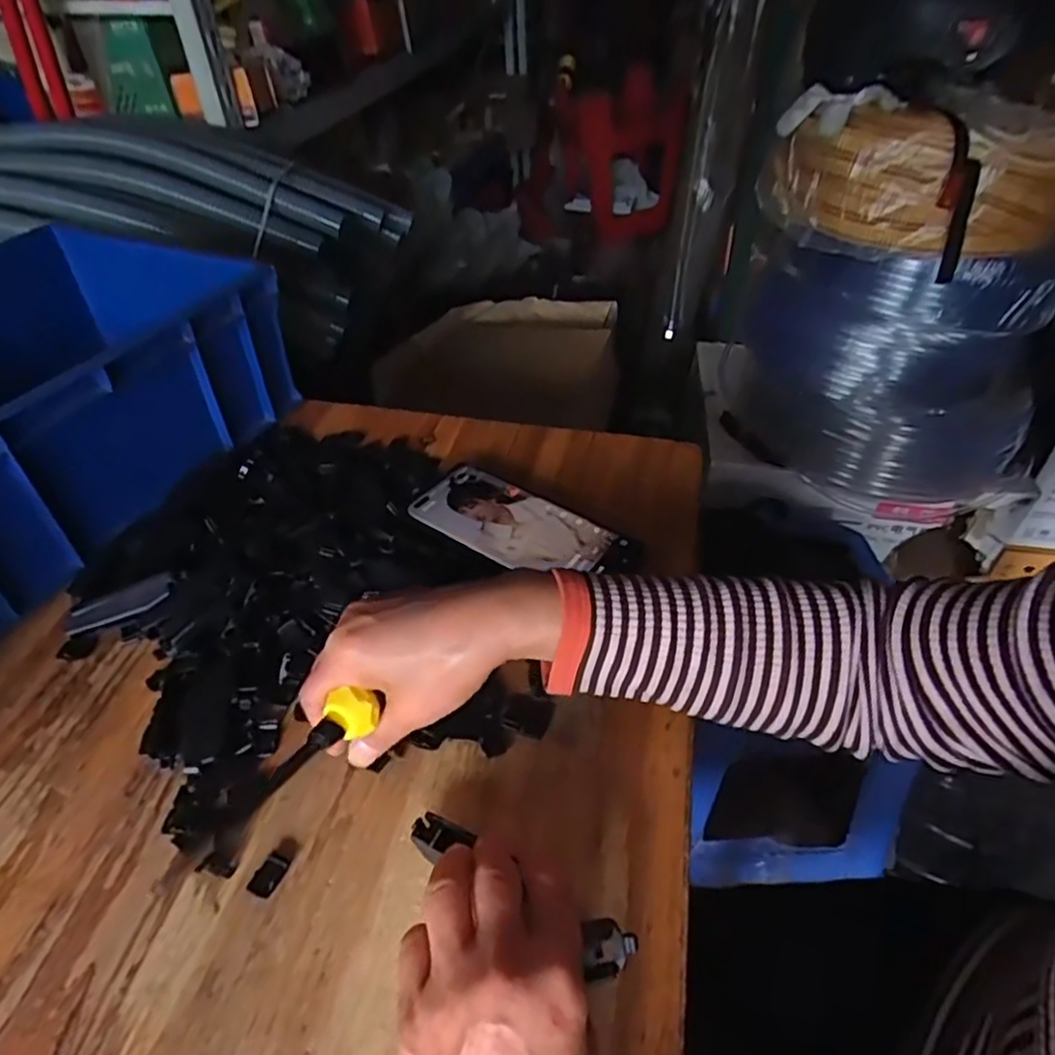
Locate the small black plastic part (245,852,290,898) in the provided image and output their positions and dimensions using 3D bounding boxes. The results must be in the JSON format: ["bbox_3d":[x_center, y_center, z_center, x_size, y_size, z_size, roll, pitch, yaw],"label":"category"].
[{"bbox_3d":[-0.122,0.164,0.322,0.012,0.006,0.020,15,45,17],"label":"small black plastic part"}]

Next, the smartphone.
[{"bbox_3d":[-0.004,0.003,0.480,0.156,0.015,0.071,24,48,24],"label":"smartphone"}]

